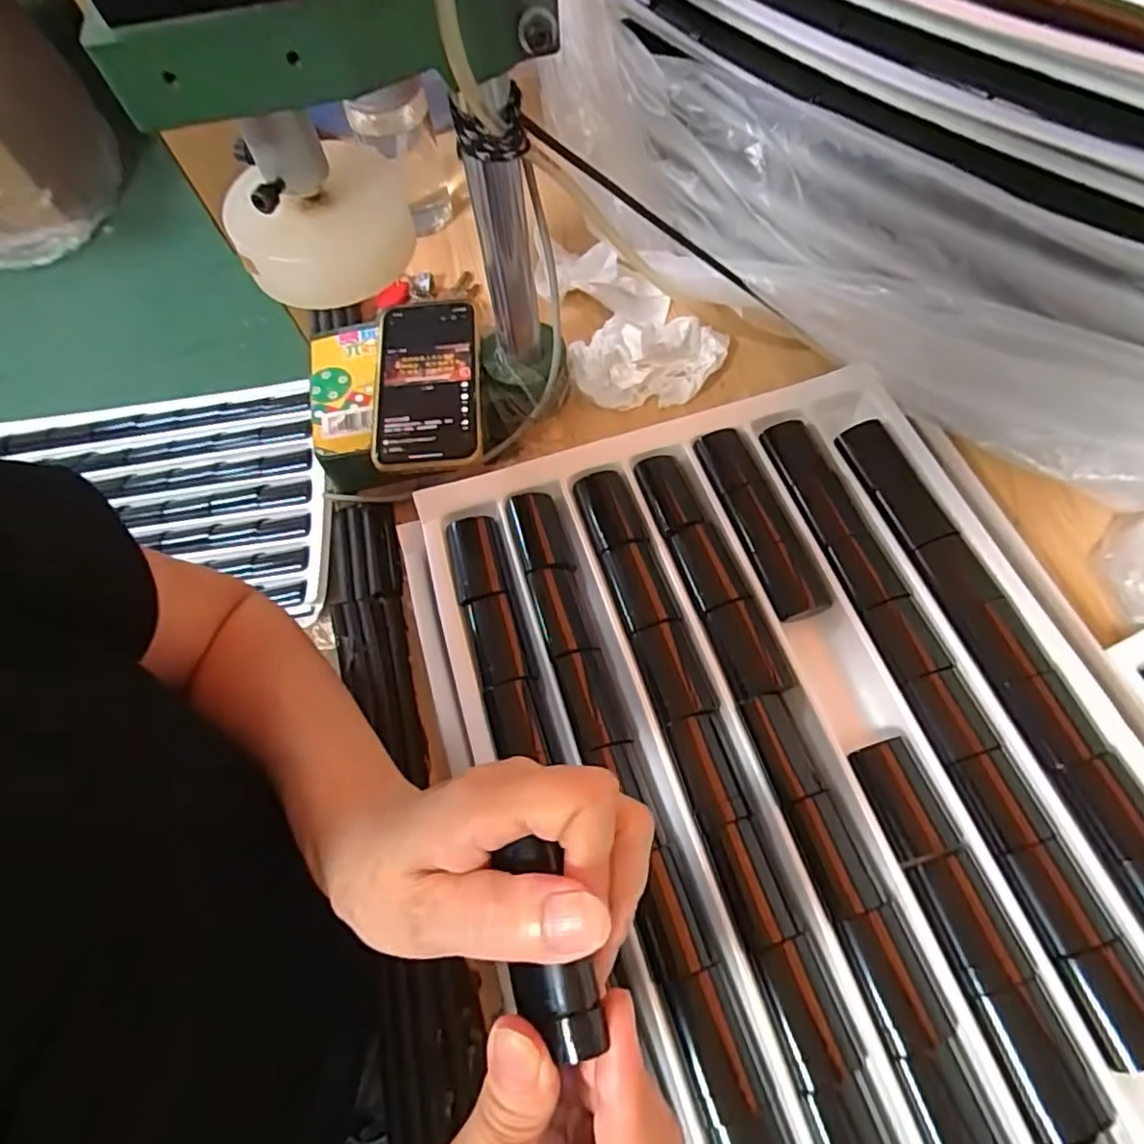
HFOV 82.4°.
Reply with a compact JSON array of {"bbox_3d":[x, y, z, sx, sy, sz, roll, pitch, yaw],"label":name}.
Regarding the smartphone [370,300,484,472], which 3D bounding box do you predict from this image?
[{"bbox_3d":[-0.108,-0.140,0.480,0.077,0.013,0.146,-7,64,0],"label":"smartphone"}]

